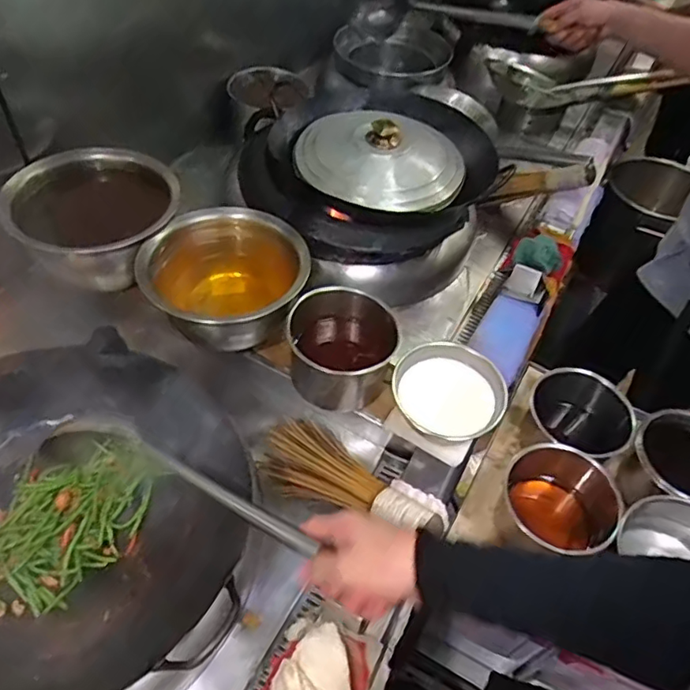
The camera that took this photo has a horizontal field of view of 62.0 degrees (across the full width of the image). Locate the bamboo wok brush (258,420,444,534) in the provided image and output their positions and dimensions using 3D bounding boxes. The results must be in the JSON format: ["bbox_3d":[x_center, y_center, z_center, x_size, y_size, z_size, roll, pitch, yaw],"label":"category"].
[{"bbox_3d":[0.011,0.192,0.817,0.281,0.055,0.100,18,50,32],"label":"bamboo wok brush"}]

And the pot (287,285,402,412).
[{"bbox_3d":[-0.002,0.008,0.904,0.165,0.119,0.157,2,51,-3],"label":"pot"}]

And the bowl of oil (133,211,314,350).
[{"bbox_3d":[-0.178,-0.099,0.941,0.208,0.177,0.245,23,53,14],"label":"bowl of oil"}]

